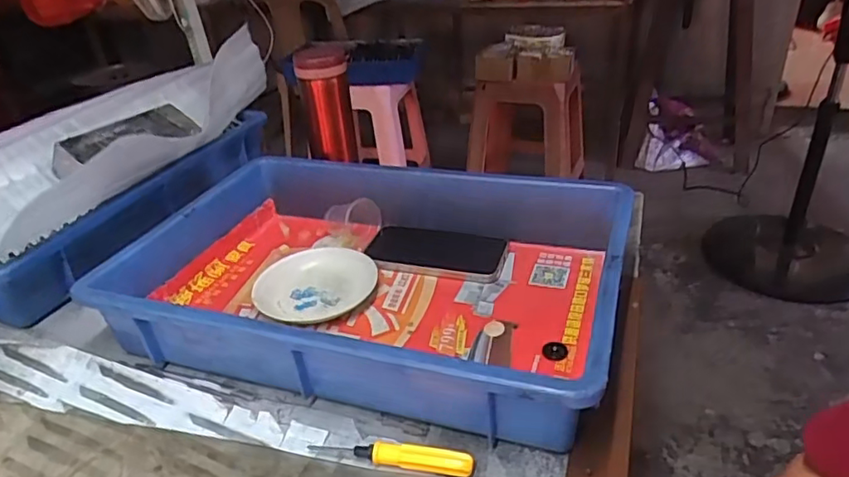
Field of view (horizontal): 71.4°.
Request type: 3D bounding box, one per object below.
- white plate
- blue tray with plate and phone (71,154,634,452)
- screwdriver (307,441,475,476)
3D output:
[{"bbox_3d":[-0.110,0.047,0.598,0.119,0.024,0.119,-3,30,2],"label":"white plate"},{"bbox_3d":[-0.045,0.031,0.562,0.438,0.089,0.295,7,32,19],"label":"blue tray with plate and phone"},{"bbox_3d":[-0.024,0.152,0.415,0.116,0.017,0.015,3,31,12],"label":"screwdriver"}]

